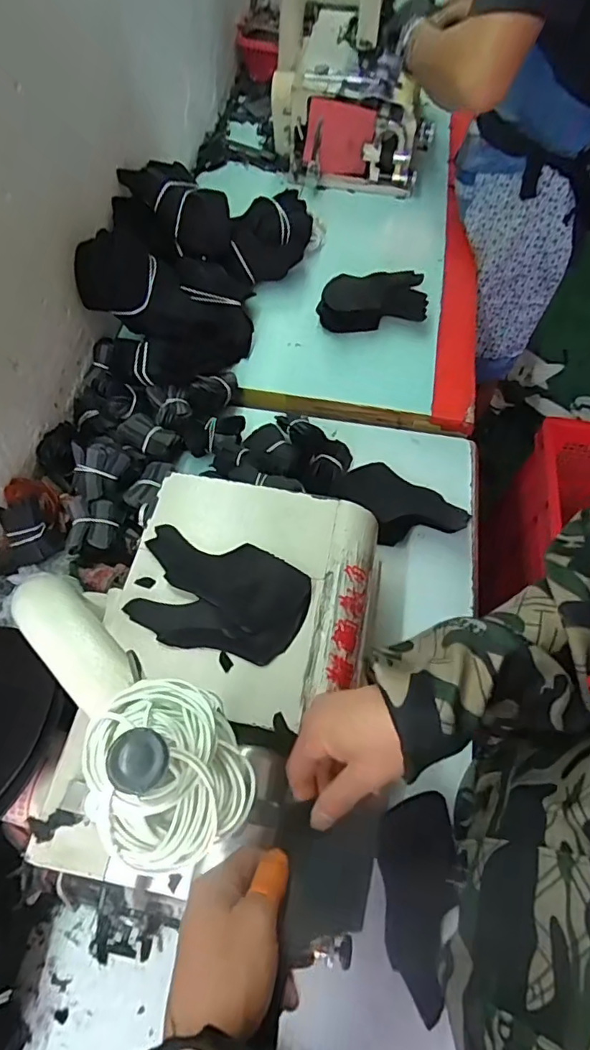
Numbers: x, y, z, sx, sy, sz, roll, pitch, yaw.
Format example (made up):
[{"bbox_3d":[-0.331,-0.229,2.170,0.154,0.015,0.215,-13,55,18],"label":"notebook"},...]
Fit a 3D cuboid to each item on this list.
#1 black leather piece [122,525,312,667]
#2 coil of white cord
[{"bbox_3d":[-0.067,0.061,0.468,0.151,0.008,0.100,13,60,10],"label":"black leather piece"},{"bbox_3d":[-0.056,0.101,0.225,0.062,0.030,0.073,-27,66,-16],"label":"coil of white cord"}]

